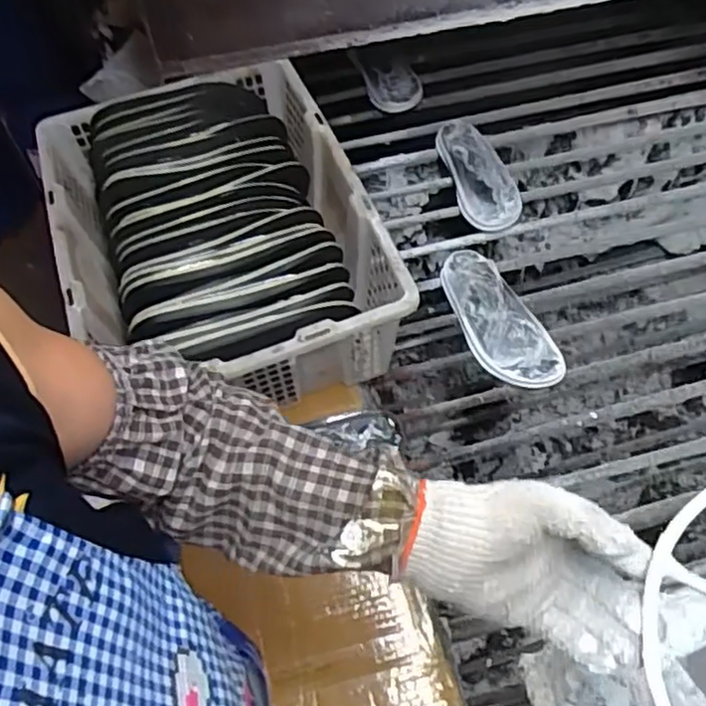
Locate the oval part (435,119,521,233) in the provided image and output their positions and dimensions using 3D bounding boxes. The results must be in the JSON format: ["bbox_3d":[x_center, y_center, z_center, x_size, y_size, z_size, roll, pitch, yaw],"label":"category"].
[{"bbox_3d":[0.201,-0.291,1.086,0.096,0.038,0.252,-10,56,-3],"label":"oval part"}]

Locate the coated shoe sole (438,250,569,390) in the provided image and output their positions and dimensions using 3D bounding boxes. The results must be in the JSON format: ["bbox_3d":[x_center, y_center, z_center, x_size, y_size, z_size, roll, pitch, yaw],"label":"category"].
[{"bbox_3d":[0.189,-0.046,0.906,0.093,0.024,0.233,-20,57,-10],"label":"coated shoe sole"}]

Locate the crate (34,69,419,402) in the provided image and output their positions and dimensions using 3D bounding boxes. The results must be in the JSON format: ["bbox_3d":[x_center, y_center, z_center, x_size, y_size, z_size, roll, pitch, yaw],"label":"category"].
[{"bbox_3d":[-0.169,-0.144,0.840,0.344,0.159,0.473,-18,57,-9],"label":"crate"}]

